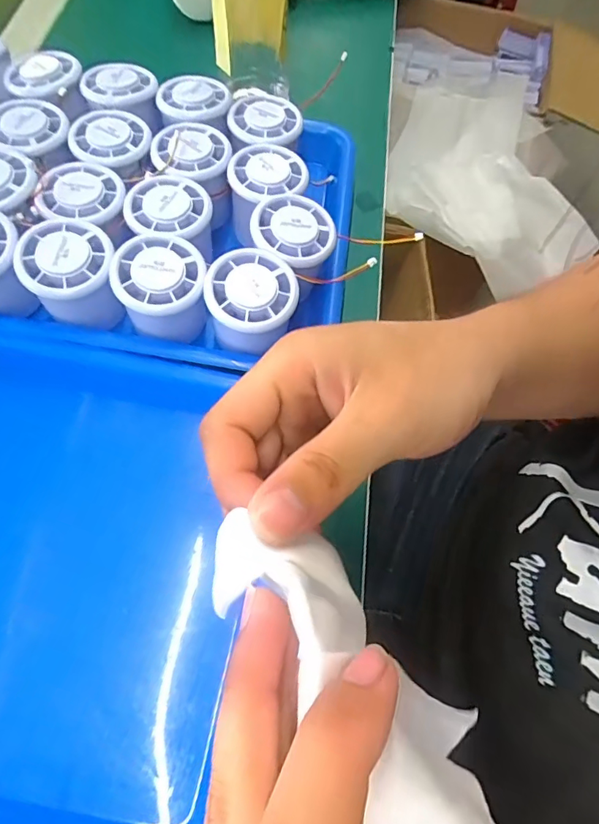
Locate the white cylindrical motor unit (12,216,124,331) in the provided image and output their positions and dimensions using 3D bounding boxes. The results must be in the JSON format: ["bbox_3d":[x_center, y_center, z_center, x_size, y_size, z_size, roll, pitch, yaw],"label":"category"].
[{"bbox_3d":[-0.142,-0.085,0.302,0.053,0.044,0.054,1,64,-3],"label":"white cylindrical motor unit"}]

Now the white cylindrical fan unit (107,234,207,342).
[{"bbox_3d":[-0.086,-0.077,0.304,0.053,0.045,0.053,1,64,-3],"label":"white cylindrical fan unit"}]

